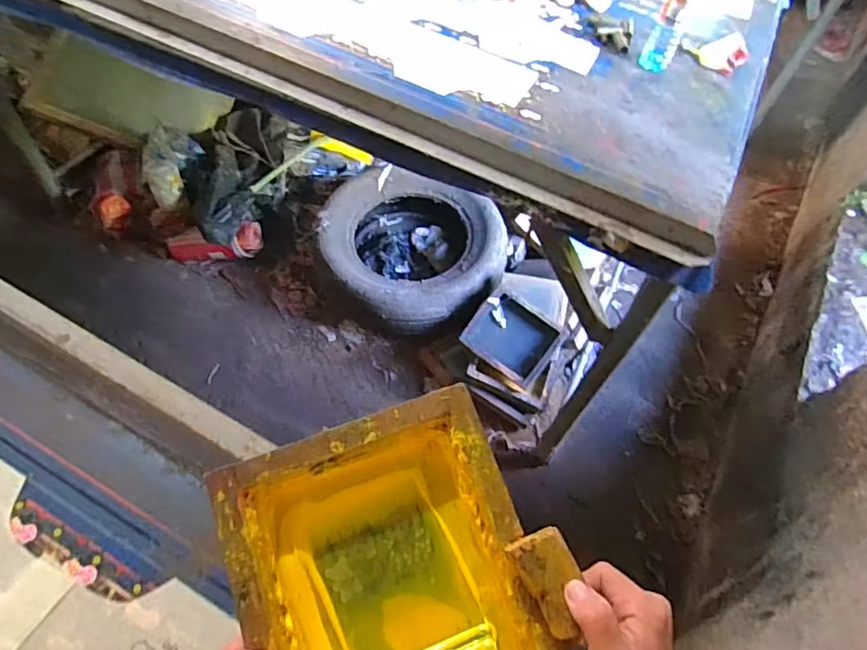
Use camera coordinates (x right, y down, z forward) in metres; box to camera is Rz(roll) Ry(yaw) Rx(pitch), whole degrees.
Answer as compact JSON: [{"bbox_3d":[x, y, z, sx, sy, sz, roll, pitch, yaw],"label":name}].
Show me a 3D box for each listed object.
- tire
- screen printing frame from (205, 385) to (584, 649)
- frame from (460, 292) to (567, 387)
[{"bbox_3d":[-0.062,-0.236,1.760,0.569,0.195,0.624,-6,59,-12],"label":"tire"},{"bbox_3d":[-0.025,0.205,0.390,0.213,0.091,0.258,-16,58,-16],"label":"screen printing frame"},{"bbox_3d":[0.223,0.034,1.556,0.231,0.025,0.199,35,79,11],"label":"frame"}]

